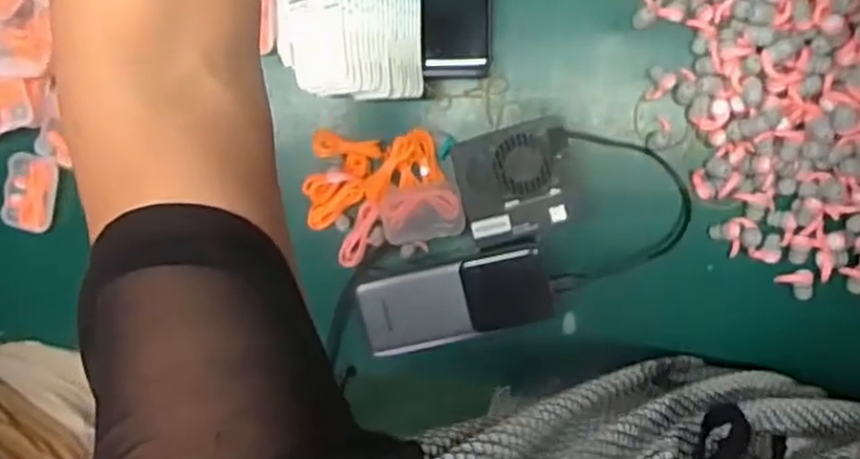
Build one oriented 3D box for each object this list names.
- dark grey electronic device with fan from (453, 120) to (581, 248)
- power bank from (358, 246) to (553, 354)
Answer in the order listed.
[{"bbox_3d":[0.059,-0.031,0.499,0.080,0.040,0.073,-14,96,9],"label":"dark grey electronic device with fan"},{"bbox_3d":[0.019,0.047,0.511,0.122,0.044,0.052,-13,96,9],"label":"power bank"}]

